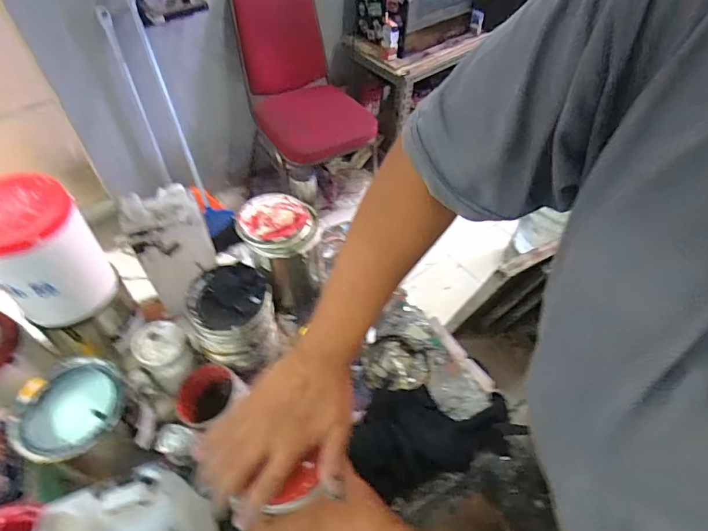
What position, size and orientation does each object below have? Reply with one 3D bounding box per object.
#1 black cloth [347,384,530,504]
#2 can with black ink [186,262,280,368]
[{"bbox_3d":[0.104,0.216,0.595,0.218,0.030,0.121,-16,53,-13],"label":"black cloth"},{"bbox_3d":[-0.156,0.074,0.601,0.101,0.123,0.097,0,51,0],"label":"can with black ink"}]

